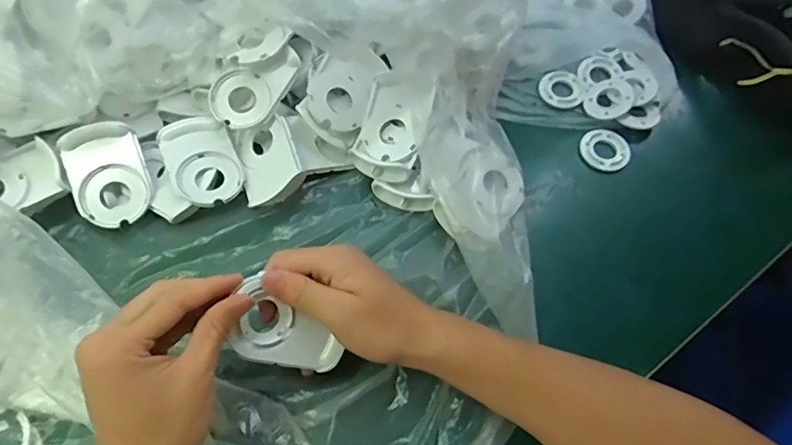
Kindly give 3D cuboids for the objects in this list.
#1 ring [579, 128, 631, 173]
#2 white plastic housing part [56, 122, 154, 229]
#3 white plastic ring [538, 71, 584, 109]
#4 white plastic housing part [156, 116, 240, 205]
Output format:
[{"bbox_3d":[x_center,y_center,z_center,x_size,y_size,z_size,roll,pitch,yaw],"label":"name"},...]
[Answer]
[{"bbox_3d":[0.192,-0.066,0.474,0.042,0.007,0.044,0,62,-1],"label":"ring"},{"bbox_3d":[-0.235,-0.039,0.424,0.058,0.017,0.083,-20,87,-16],"label":"white plastic housing part"},{"bbox_3d":[0.161,-0.130,0.504,0.042,0.006,0.042,0,62,-1],"label":"white plastic ring"},{"bbox_3d":[-0.165,-0.051,0.436,0.054,0.016,0.083,-22,65,-12],"label":"white plastic housing part"}]

